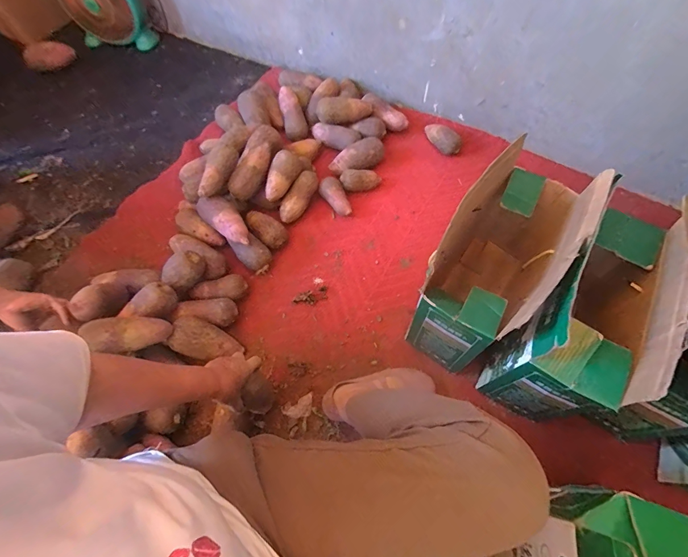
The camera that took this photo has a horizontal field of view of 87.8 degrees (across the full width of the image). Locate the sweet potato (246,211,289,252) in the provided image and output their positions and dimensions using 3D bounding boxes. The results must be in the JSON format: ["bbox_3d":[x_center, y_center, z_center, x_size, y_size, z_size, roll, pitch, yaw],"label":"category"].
[{"bbox_3d":[-0.208,-0.135,0.949,0.124,0.055,0.077,41,71,20],"label":"sweet potato"}]

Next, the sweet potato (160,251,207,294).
[{"bbox_3d":[-0.377,-0.019,0.841,0.098,0.066,0.074,-41,69,-17],"label":"sweet potato"}]

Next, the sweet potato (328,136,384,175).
[{"bbox_3d":[0.042,-0.348,1.046,0.165,0.064,0.081,-33,67,-14],"label":"sweet potato"}]

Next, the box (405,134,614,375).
[{"bbox_3d":[0.299,-0.027,0.727,0.187,0.362,0.367,29,68,16],"label":"box"}]

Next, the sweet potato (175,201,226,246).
[{"bbox_3d":[-0.393,-0.143,0.951,0.168,0.058,0.070,40,70,1],"label":"sweet potato"}]

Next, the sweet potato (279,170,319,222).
[{"bbox_3d":[-0.120,-0.223,0.983,0.054,0.065,0.160,30,88,16],"label":"sweet potato"}]

